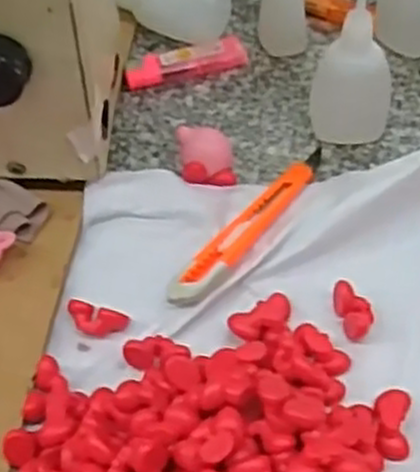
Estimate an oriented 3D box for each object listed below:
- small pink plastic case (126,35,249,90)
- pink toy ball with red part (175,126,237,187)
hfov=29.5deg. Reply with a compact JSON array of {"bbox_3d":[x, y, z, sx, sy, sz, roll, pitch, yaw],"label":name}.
[{"bbox_3d":[-0.015,-0.113,0.517,0.080,0.010,0.018,-15,52,-8],"label":"small pink plastic case"},{"bbox_3d":[-0.001,-0.042,0.455,0.029,0.030,0.031,-2,51,2],"label":"pink toy ball with red part"}]

